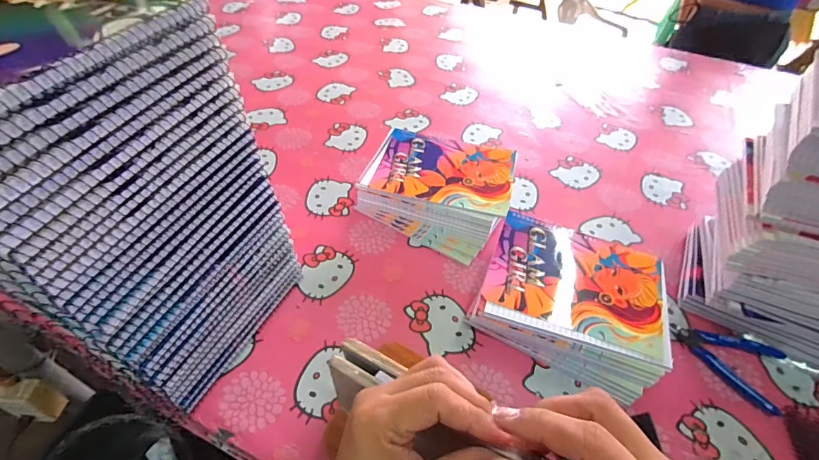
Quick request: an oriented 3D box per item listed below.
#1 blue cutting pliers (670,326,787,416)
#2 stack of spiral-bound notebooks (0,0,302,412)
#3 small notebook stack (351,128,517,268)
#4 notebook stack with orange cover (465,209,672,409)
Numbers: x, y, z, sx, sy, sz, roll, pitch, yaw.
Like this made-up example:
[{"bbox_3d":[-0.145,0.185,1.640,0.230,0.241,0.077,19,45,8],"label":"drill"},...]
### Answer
[{"bbox_3d":[0.369,0.147,0.477,0.114,0.012,0.080,31,53,21],"label":"blue cutting pliers"},{"bbox_3d":[-0.247,-0.010,0.367,0.150,0.355,0.213,21,50,14],"label":"stack of spiral-bound notebooks"},{"bbox_3d":[0.041,-0.062,0.621,0.208,0.064,0.177,18,50,12],"label":"small notebook stack"},{"bbox_3d":[0.197,0.083,0.503,0.204,0.059,0.171,22,51,15],"label":"notebook stack with orange cover"}]

